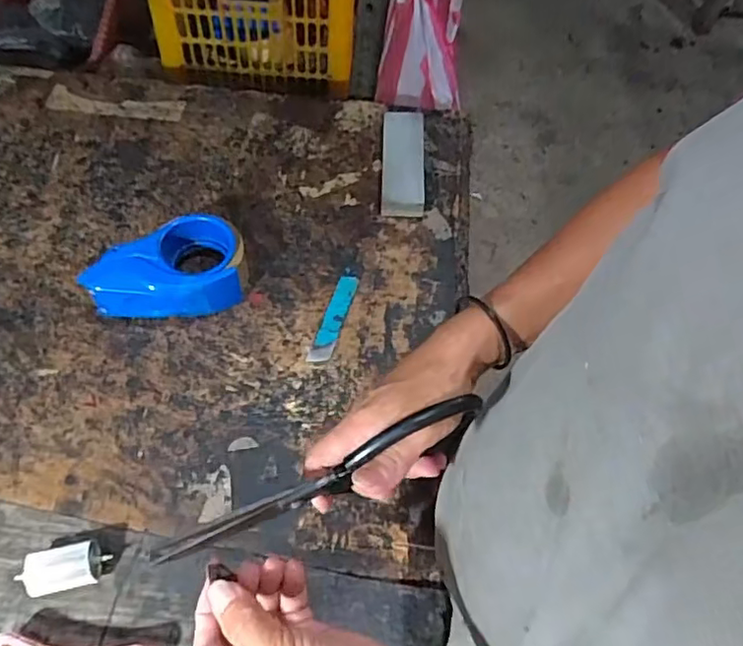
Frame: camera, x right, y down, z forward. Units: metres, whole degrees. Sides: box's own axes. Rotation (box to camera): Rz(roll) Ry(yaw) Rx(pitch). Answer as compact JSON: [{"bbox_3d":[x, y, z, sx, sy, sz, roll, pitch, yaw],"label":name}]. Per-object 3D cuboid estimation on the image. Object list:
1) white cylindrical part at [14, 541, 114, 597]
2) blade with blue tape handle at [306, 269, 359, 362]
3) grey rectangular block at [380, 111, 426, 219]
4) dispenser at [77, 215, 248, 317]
[{"bbox_3d":[-0.258,0.208,0.515,0.070,0.030,0.034,-10,62,-10],"label":"white cylindrical part"},{"bbox_3d":[-0.039,-0.010,0.668,0.024,0.004,0.121,17,61,5],"label":"blade with blue tape handle"},{"bbox_3d":[0.039,-0.200,0.758,0.052,0.037,0.148,2,60,-3],"label":"grey rectangular block"},{"bbox_3d":[-0.215,-0.059,0.652,0.152,0.063,0.091,-3,61,-6],"label":"dispenser"}]

